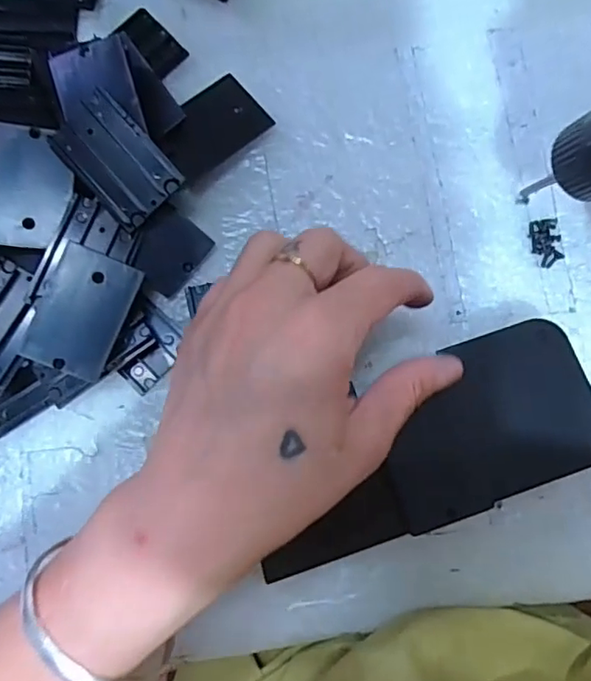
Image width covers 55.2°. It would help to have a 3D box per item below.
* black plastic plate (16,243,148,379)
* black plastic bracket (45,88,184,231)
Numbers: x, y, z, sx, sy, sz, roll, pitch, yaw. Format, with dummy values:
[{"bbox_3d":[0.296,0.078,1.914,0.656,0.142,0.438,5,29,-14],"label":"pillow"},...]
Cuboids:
[{"bbox_3d":[-0.096,-0.013,0.253,0.038,0.005,0.054,21,84,3],"label":"black plastic plate"},{"bbox_3d":[-0.081,-0.081,0.256,0.036,0.005,0.054,-41,96,9],"label":"black plastic bracket"}]

